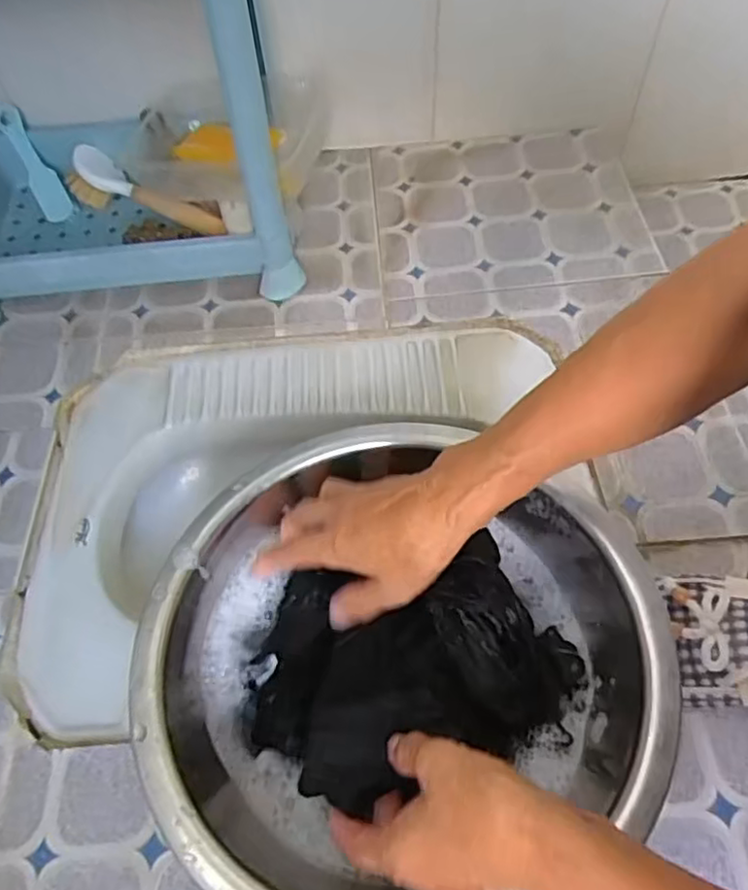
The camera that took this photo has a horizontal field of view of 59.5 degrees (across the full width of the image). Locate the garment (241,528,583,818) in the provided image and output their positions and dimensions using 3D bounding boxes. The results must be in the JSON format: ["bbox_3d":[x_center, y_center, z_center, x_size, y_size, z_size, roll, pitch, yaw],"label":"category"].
[{"bbox_3d":[0.022,0.143,0.436,0.222,0.073,0.149,-8,58,-2],"label":"garment"}]

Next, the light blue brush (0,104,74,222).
[{"bbox_3d":[-0.416,-0.342,0.801,0.034,0.023,0.168,-29,82,-15],"label":"light blue brush"}]

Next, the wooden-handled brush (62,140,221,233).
[{"bbox_3d":[-0.271,-0.286,0.756,0.218,0.044,0.050,29,64,19],"label":"wooden-handled brush"}]

